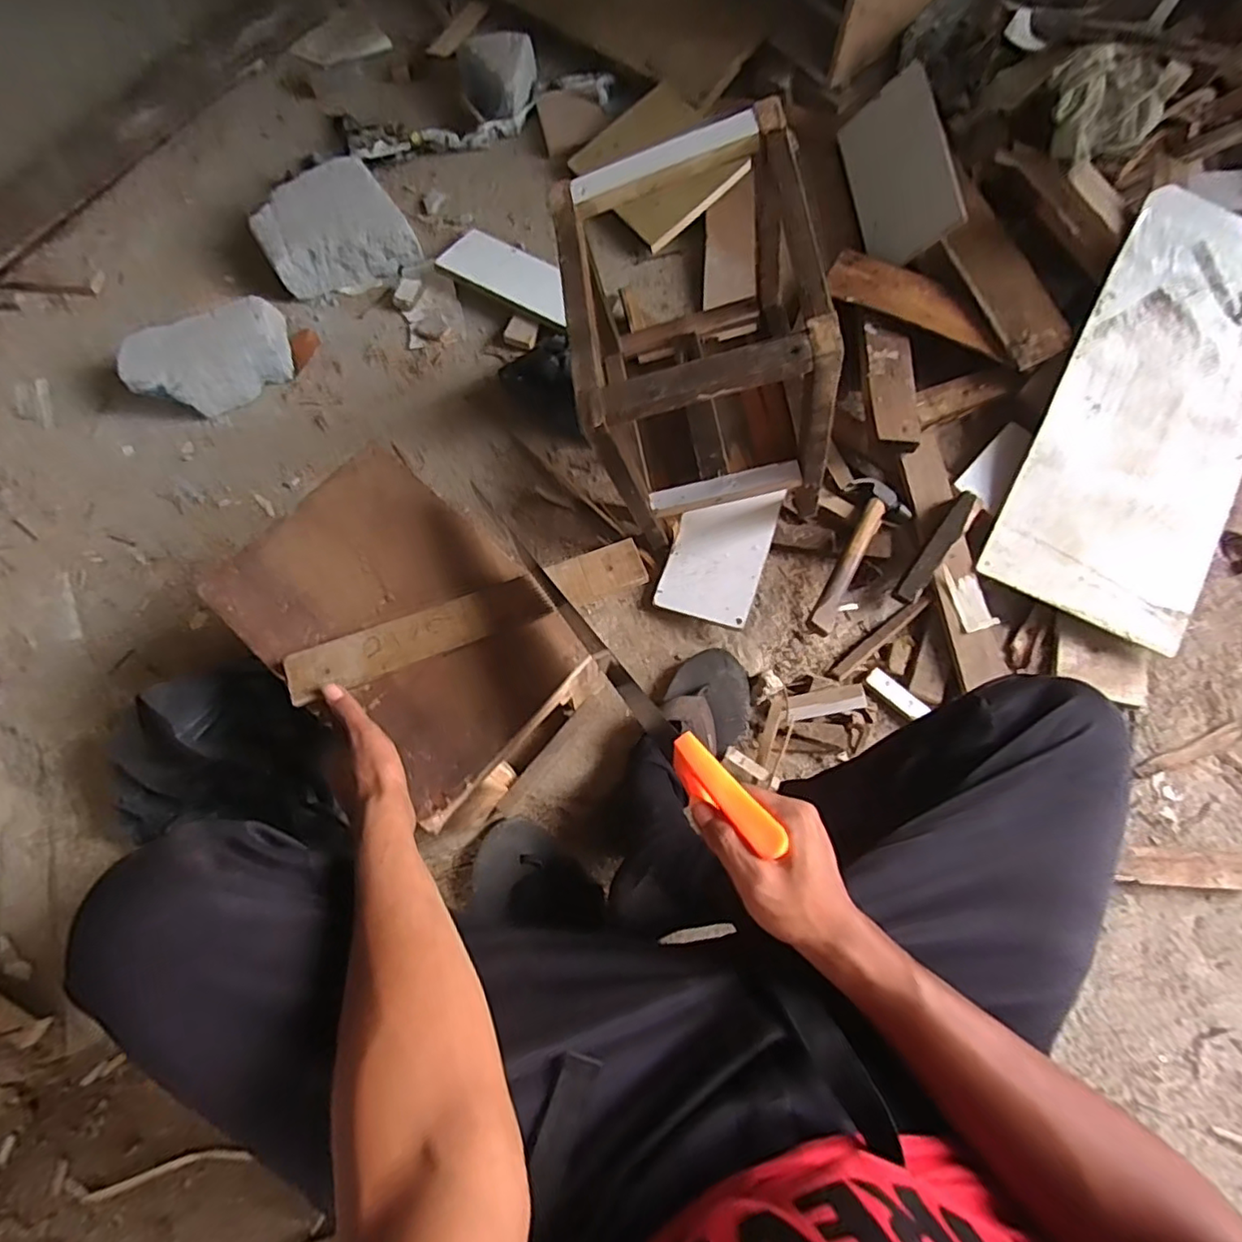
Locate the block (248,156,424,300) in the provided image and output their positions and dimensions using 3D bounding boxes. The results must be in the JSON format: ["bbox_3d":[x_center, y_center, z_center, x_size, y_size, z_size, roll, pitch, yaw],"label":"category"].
[{"bbox_3d":[-0.440,-0.595,0.923,0.204,0.066,0.193,-29,77,-7],"label":"block"}]

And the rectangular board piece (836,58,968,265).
[{"bbox_3d":[0.417,-0.674,0.913,0.019,0.141,0.285,-3,77,-34],"label":"rectangular board piece"}]

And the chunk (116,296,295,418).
[{"bbox_3d":[-0.571,-0.368,0.851,0.217,0.086,0.105,-36,78,-8],"label":"chunk"}]

